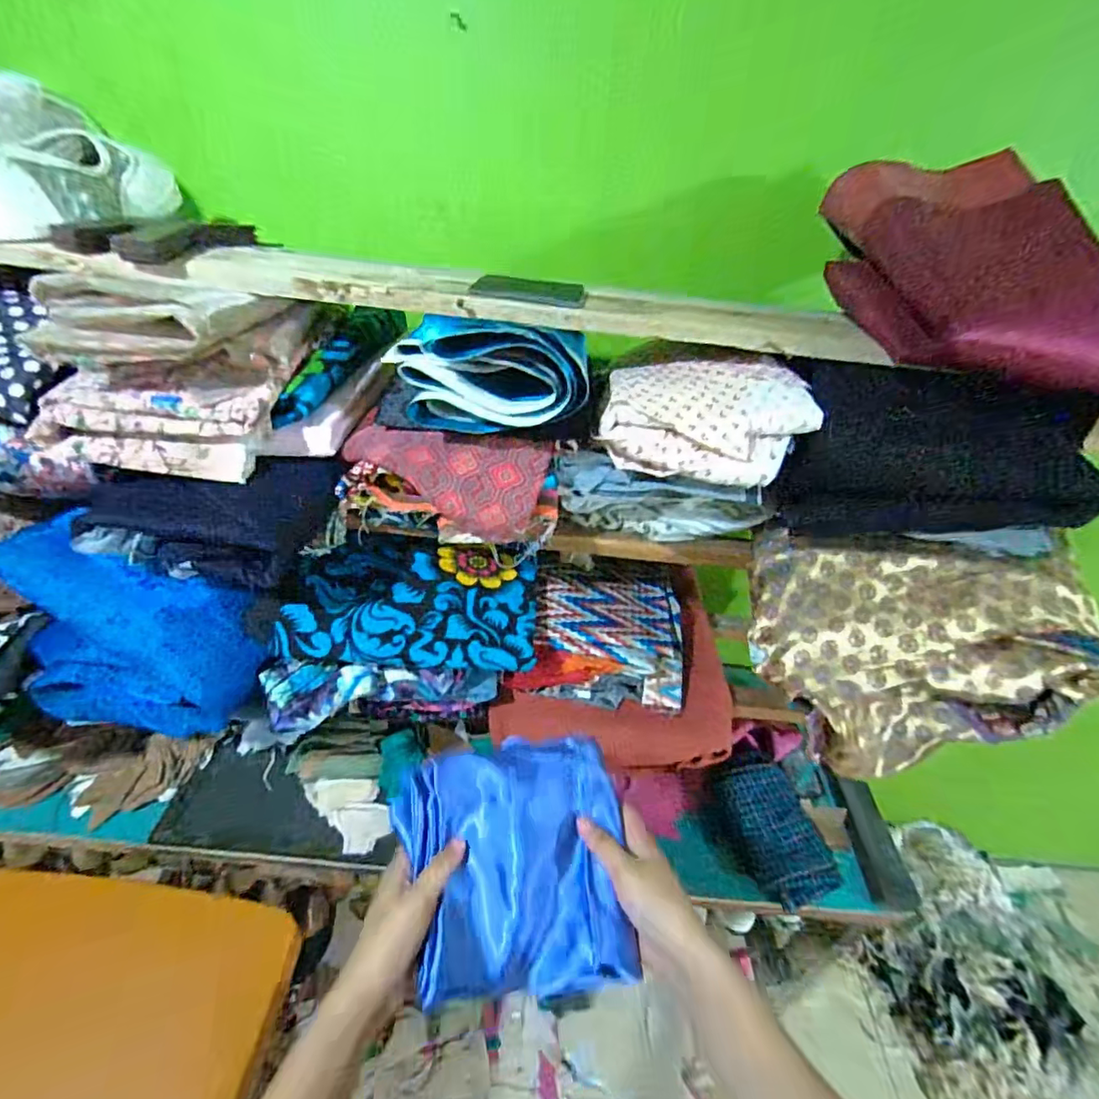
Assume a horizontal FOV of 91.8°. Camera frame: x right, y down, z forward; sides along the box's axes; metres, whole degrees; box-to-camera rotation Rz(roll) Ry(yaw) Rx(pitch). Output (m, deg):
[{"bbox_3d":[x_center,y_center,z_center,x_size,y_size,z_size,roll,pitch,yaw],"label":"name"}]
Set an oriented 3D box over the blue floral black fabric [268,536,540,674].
[{"bbox_3d":[-0.145,0.052,0.588,0.260,0.050,0.161,3,34,-5],"label":"blue floral black fabric"}]

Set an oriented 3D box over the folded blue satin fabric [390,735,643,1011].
[{"bbox_3d":[-0.027,0.242,0.415,0.168,0.020,0.170,-6,64,-7],"label":"folded blue satin fabric"}]

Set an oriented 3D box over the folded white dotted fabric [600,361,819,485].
[{"bbox_3d":[0.138,-0.123,0.489,0.182,0.077,0.119,7,34,1],"label":"folded white dotted fabric"}]

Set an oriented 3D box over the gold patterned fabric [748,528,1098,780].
[{"bbox_3d":[0.339,0.085,0.522,0.271,0.172,0.180,1,35,-8],"label":"gold patterned fabric"}]

